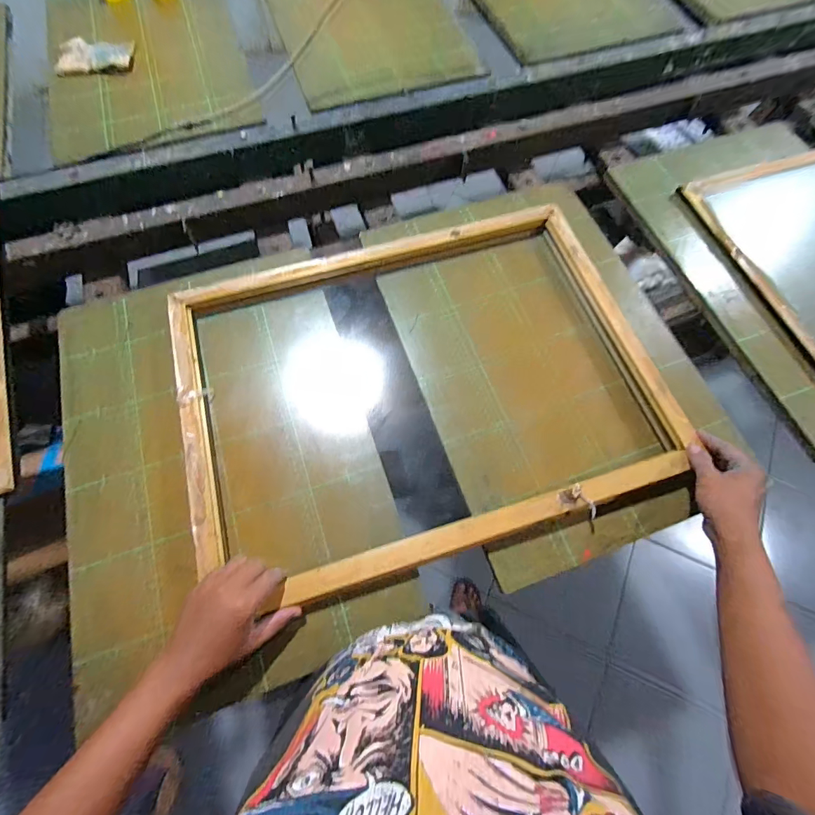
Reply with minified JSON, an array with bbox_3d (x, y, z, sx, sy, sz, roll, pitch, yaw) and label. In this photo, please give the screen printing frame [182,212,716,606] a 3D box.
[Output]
[{"bbox_3d":[0.017,-0.039,0.564,0.642,0.035,0.489,-17,70,-8],"label":"screen printing frame"}]

